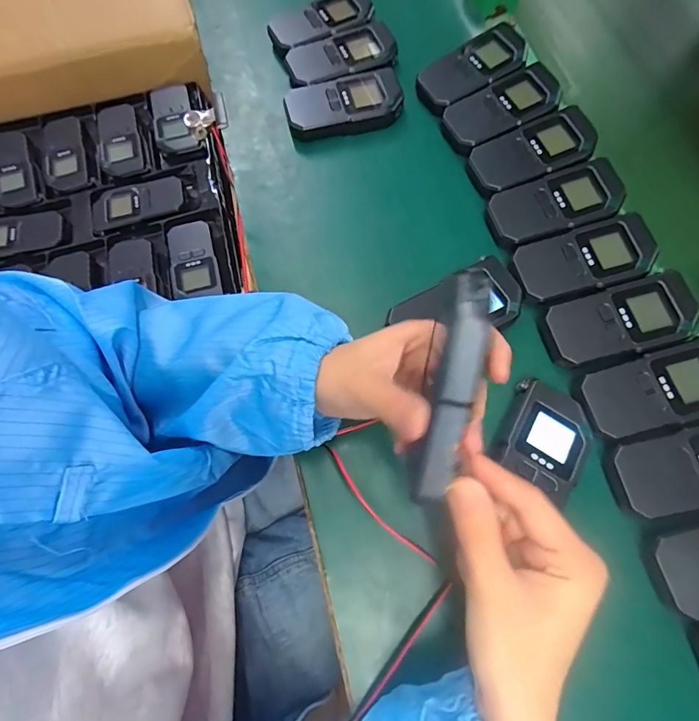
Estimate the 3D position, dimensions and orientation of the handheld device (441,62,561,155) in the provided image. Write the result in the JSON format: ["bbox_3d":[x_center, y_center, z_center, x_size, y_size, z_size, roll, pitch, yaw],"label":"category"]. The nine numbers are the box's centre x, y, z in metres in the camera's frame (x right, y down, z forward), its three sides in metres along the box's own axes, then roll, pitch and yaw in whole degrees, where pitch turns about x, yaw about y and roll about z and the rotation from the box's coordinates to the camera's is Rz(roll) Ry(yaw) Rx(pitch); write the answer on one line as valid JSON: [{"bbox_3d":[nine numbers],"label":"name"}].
[{"bbox_3d":[0.152,-0.247,0.410,0.123,0.027,0.057,-27,73,-7],"label":"handheld device"}]

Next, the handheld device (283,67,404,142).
[{"bbox_3d":[-0.005,-0.258,0.418,0.116,0.021,0.064,-15,72,-3],"label":"handheld device"}]

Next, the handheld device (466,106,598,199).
[{"bbox_3d":[0.173,-0.195,0.392,0.116,0.027,0.058,-23,73,-5],"label":"handheld device"}]

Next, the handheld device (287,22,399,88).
[{"bbox_3d":[-0.008,-0.320,0.437,0.117,0.021,0.067,-19,72,-4],"label":"handheld device"}]

